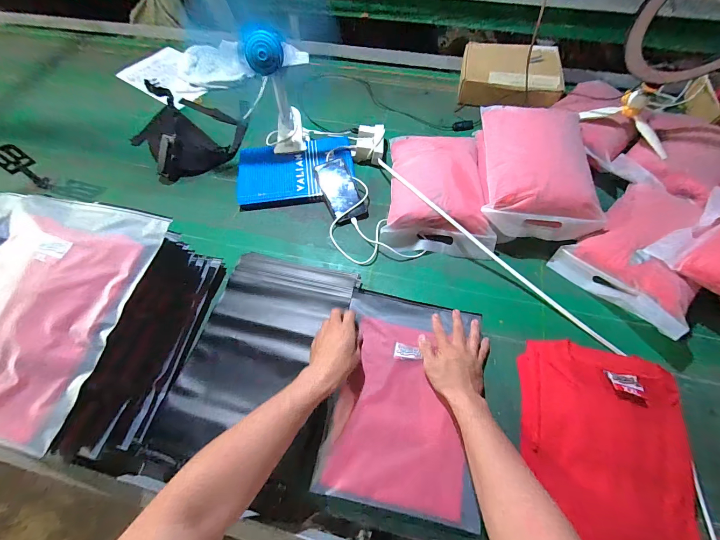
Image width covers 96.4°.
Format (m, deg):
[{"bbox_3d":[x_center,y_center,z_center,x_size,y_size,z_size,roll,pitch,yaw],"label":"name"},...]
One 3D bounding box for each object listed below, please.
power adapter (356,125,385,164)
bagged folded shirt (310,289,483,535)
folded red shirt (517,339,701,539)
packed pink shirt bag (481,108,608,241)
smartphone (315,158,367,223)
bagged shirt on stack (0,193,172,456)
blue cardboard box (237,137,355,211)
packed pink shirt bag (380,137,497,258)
[{"bbox_3d":[0.026,-0.324,0.834,0.073,0.041,0.112,4,61,4],"label":"power adapter"},{"bbox_3d":[0.075,0.206,0.553,0.234,0.026,0.337,8,63,8],"label":"bagged folded shirt"},{"bbox_3d":[0.368,0.264,0.475,0.235,0.055,0.289,10,61,7],"label":"folded red shirt"},{"bbox_3d":[0.381,-0.220,0.680,0.235,0.116,0.285,7,61,5],"label":"packed pink shirt bag"},{"bbox_3d":[-0.047,-0.191,0.763,0.078,0.009,0.160,-21,77,-7],"label":"smartphone"},{"bbox_3d":[-0.460,0.042,0.457,0.239,0.057,0.336,12,61,8],"label":"bagged shirt on stack"},{"bbox_3d":[-0.160,-0.244,0.803,0.289,0.040,0.184,-10,61,-4],"label":"blue cardboard box"},{"bbox_3d":[0.181,-0.188,0.733,0.236,0.084,0.311,6,61,5],"label":"packed pink shirt bag"}]

